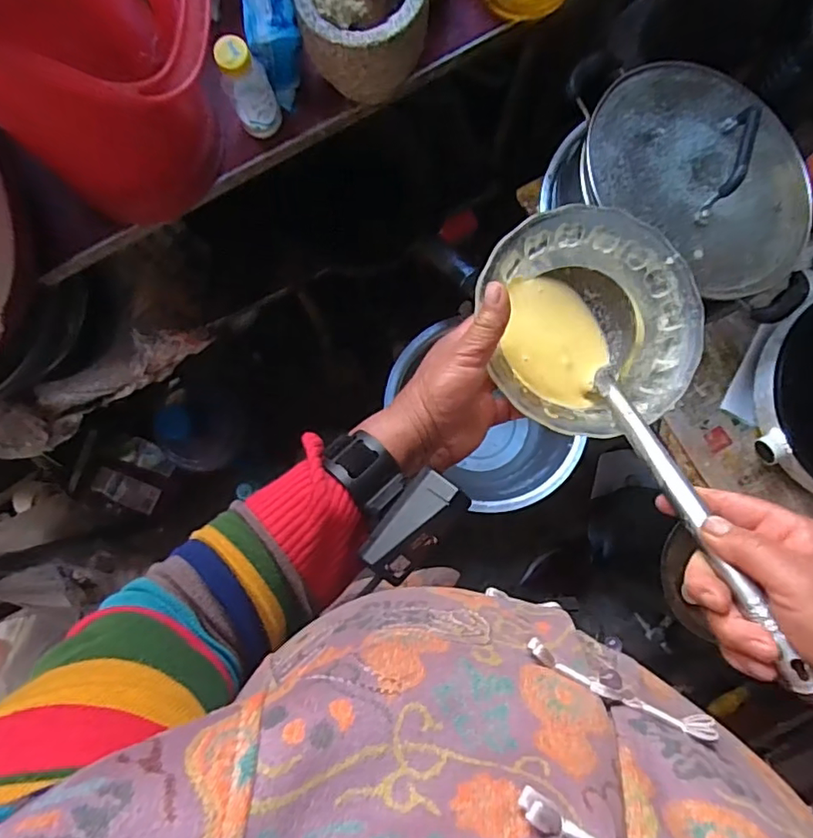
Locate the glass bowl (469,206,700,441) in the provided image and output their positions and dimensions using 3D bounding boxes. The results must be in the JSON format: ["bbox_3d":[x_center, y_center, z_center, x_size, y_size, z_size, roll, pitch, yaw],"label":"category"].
[{"bbox_3d":[0.135,-0.071,0.405,0.151,0.051,0.157,0,86,1],"label":"glass bowl"}]

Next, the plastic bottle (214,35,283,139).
[{"bbox_3d":[-0.146,-0.305,0.516,0.040,0.107,0.033,-21,86,-1],"label":"plastic bottle"}]

